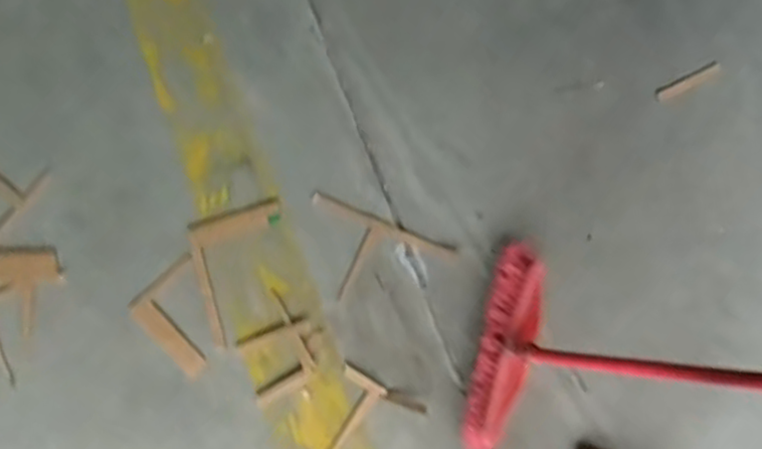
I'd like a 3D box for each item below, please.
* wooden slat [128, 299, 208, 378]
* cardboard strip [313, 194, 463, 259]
[{"bbox_3d":[-0.360,0.192,1.248,0.158,0.004,0.043,43,82,10],"label":"wooden slat"},{"bbox_3d":[0.005,0.002,1.271,0.265,0.012,0.022,22,79,6],"label":"cardboard strip"}]

